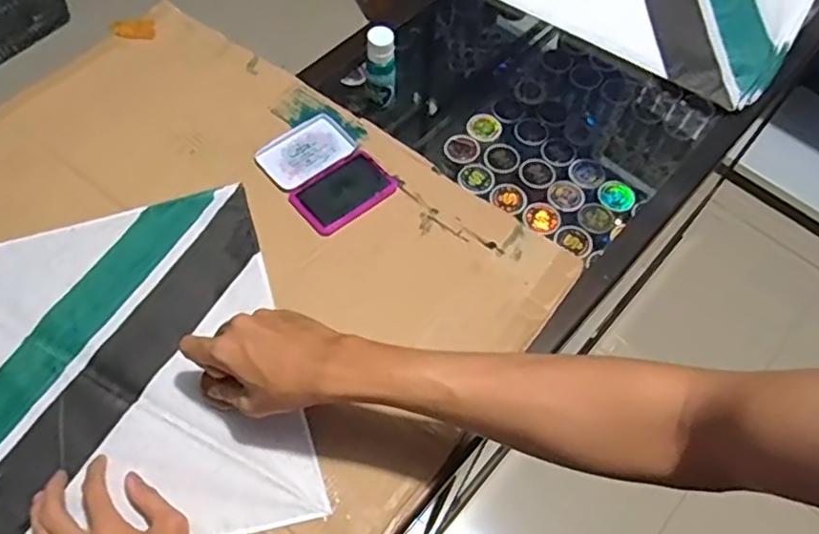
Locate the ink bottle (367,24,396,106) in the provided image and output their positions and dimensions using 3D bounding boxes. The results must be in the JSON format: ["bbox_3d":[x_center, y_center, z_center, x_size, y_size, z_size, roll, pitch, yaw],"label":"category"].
[{"bbox_3d":[-0.031,-0.223,0.720,0.032,0.097,0.026,4,60,-1],"label":"ink bottle"}]

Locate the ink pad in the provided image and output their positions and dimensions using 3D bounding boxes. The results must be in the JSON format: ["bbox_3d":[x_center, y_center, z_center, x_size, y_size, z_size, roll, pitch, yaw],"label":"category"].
[{"bbox_3d":[-0.093,-0.108,0.706,0.105,0.012,0.140,-35,68,-20],"label":"ink pad"}]

